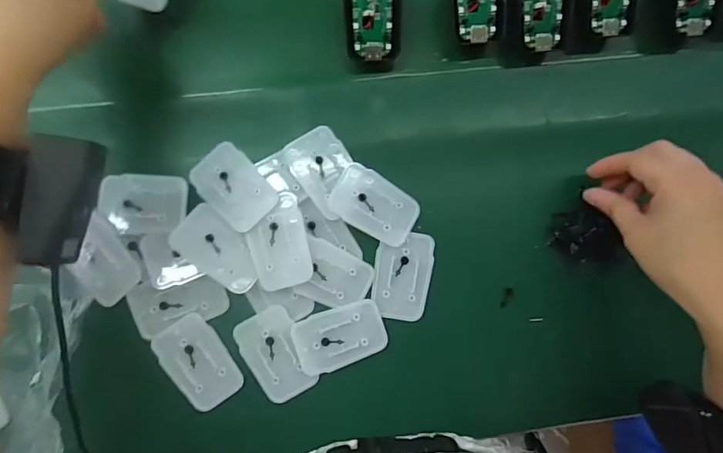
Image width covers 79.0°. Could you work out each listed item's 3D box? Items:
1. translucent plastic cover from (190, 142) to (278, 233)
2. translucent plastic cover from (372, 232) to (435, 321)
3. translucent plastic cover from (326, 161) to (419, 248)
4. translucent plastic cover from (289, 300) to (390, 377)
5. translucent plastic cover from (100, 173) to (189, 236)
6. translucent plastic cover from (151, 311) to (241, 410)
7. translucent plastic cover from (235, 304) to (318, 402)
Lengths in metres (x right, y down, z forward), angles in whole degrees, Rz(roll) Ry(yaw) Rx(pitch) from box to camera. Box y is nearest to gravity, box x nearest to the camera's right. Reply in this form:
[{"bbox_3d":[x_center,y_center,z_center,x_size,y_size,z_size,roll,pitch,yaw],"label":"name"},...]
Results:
[{"bbox_3d":[-0.099,-0.031,0.337,0.045,0.010,0.065,-42,90,-4],"label":"translucent plastic cover"},{"bbox_3d":[0.033,0.040,0.353,0.045,0.005,0.069,9,87,-2],"label":"translucent plastic cover"},{"bbox_3d":[0.011,-0.017,0.344,0.068,0.010,0.046,32,86,-1],"label":"translucent plastic cover"},{"bbox_3d":[-0.016,0.086,0.340,0.069,0.005,0.045,-19,88,-4],"label":"translucent plastic cover"},{"bbox_3d":[-0.165,-0.017,0.333,0.064,0.008,0.045,4,87,-3],"label":"translucent plastic cover"},{"bbox_3d":[-0.124,0.105,0.335,0.043,0.007,0.068,-34,89,-4],"label":"translucent plastic cover"},{"bbox_3d":[-0.066,0.100,0.337,0.044,0.004,0.068,-29,89,-4],"label":"translucent plastic cover"}]

